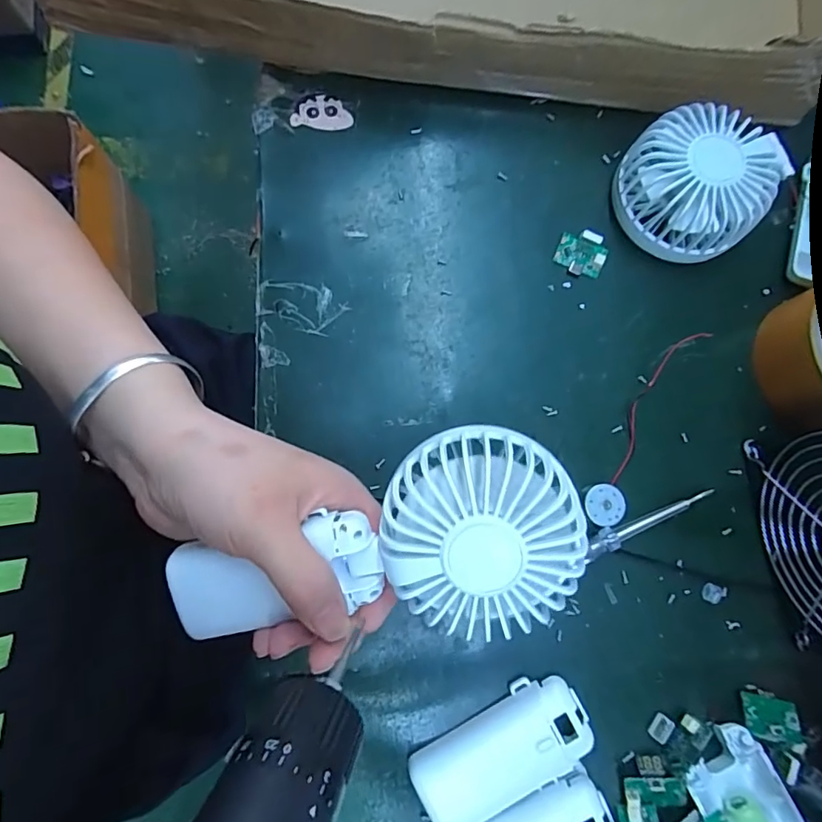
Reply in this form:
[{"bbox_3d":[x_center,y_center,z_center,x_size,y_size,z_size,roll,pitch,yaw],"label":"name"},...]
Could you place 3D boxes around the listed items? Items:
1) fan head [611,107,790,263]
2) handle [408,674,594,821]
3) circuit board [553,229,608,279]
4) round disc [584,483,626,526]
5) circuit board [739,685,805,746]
[{"bbox_3d":[0.173,-0.137,0.320,0.081,0.045,0.082,0,80,-1],"label":"fan head"},{"bbox_3d":[0.048,0.179,0.271,0.094,0.017,0.047,-32,82,-6],"label":"handle"},{"bbox_3d":[0.108,-0.099,0.325,0.030,0.018,0.021,26,80,4],"label":"circuit board"},{"bbox_3d":[0.111,0.054,0.299,0.023,0.008,0.023,0,80,-1],"label":"round disc"},{"bbox_3d":[0.195,0.164,0.280,0.031,0.005,0.025,10,54,1],"label":"circuit board"}]

